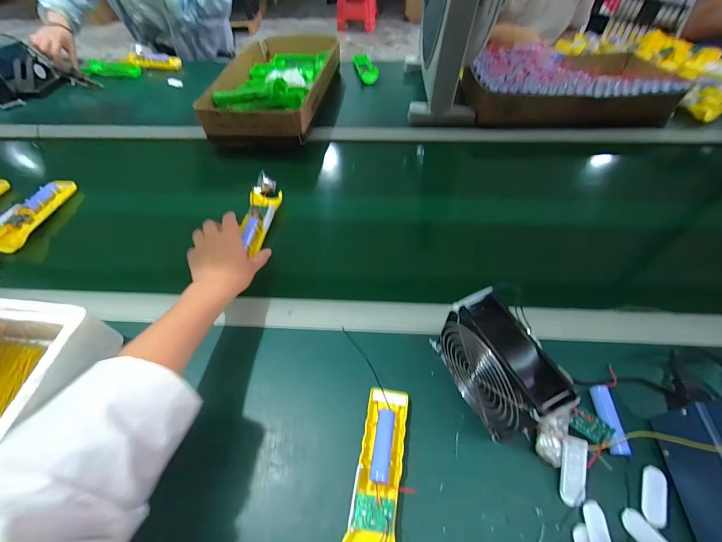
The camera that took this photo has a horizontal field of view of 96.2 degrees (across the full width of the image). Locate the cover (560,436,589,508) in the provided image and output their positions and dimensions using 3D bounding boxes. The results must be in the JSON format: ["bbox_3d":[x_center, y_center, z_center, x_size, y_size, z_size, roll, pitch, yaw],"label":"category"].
[{"bbox_3d":[0.214,0.200,0.326,0.023,0.004,0.061,15,70,12],"label":"cover"}]

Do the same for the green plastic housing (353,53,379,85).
[{"bbox_3d":[0.008,-0.578,0.912,0.054,0.024,0.172,-9,54,-6],"label":"green plastic housing"}]

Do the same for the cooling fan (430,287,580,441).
[{"bbox_3d":[0.134,0.101,0.332,0.047,0.123,0.125,-21,56,-14],"label":"cooling fan"}]

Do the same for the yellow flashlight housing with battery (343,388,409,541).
[{"bbox_3d":[0.017,0.201,0.321,0.048,0.034,0.163,7,54,6],"label":"yellow flashlight housing with battery"}]

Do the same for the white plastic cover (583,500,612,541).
[{"bbox_3d":[0.222,0.245,0.300,0.019,0.004,0.052,3,54,3],"label":"white plastic cover"}]

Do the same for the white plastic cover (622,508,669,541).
[{"bbox_3d":[0.266,0.246,0.296,0.023,0.006,0.050,-30,59,-20],"label":"white plastic cover"}]

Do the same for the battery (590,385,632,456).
[{"bbox_3d":[0.272,0.163,0.355,0.019,0.019,0.069,4,54,4],"label":"battery"}]

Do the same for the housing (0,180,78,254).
[{"bbox_3d":[-0.579,-0.105,0.571,0.040,0.034,0.172,3,54,3],"label":"housing"}]

